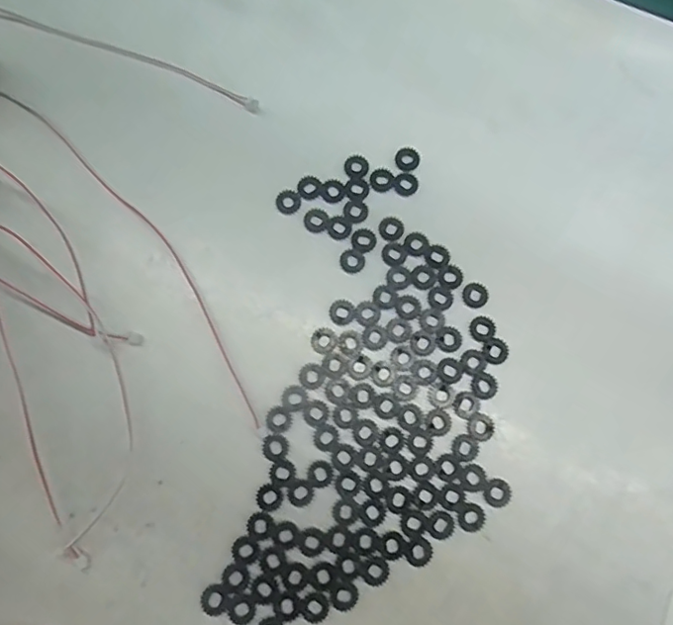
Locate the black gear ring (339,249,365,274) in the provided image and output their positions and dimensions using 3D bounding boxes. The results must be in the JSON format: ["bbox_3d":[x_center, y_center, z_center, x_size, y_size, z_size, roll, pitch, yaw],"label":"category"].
[{"bbox_3d":[0.007,-0.022,0.230,0.010,0.004,0.010,7,77,1],"label":"black gear ring"}]

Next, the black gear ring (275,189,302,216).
[{"bbox_3d":[-0.020,-0.048,0.236,0.011,0.004,0.010,0,77,0],"label":"black gear ring"}]

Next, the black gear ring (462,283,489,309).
[{"bbox_3d":[0.058,-0.008,0.228,0.011,0.004,0.011,0,77,0],"label":"black gear ring"}]

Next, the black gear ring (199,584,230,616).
[{"bbox_3d":[-0.045,0.106,0.203,0.011,0.004,0.010,0,77,0],"label":"black gear ring"}]

